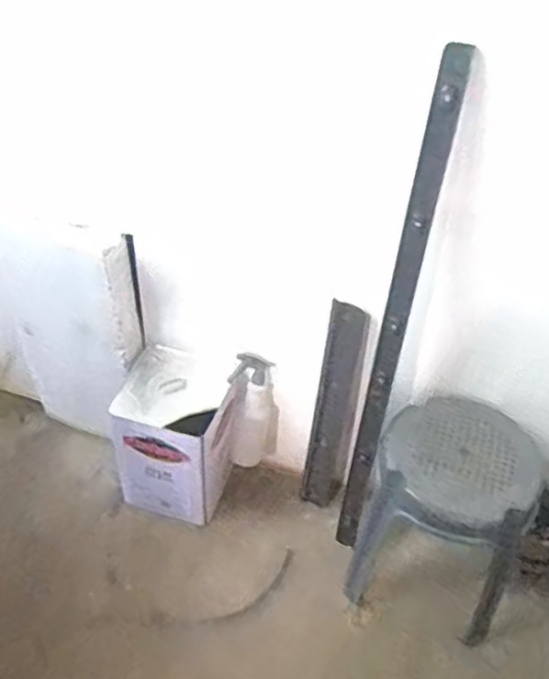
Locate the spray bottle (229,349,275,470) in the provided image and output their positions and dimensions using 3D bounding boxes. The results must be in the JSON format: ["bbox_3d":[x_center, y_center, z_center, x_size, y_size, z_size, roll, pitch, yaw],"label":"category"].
[{"bbox_3d":[-0.058,0.177,1.661,0.071,0.330,0.137,24,46,21],"label":"spray bottle"}]

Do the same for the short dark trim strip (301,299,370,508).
[{"bbox_3d":[0.135,0.168,1.579,0.106,0.576,0.027,22,35,27],"label":"short dark trim strip"}]

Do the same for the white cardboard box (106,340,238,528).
[{"bbox_3d":[-0.233,0.250,1.674,0.263,0.349,0.258,20,45,17],"label":"white cardboard box"}]

